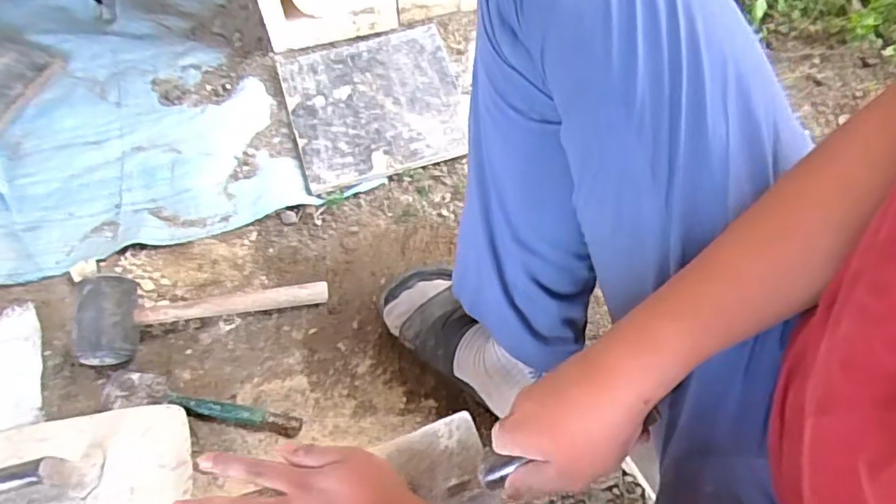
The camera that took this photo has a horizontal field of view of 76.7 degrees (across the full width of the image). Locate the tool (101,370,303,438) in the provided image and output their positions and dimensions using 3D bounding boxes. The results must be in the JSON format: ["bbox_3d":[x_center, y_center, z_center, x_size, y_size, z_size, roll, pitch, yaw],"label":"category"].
[{"bbox_3d":[-0.284,0.174,0.647,0.236,0.021,0.043,12,62,3],"label":"tool"}]

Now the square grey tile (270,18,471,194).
[{"bbox_3d":[-0.107,-0.227,0.841,0.250,0.013,0.250,-16,69,-8],"label":"square grey tile"}]

